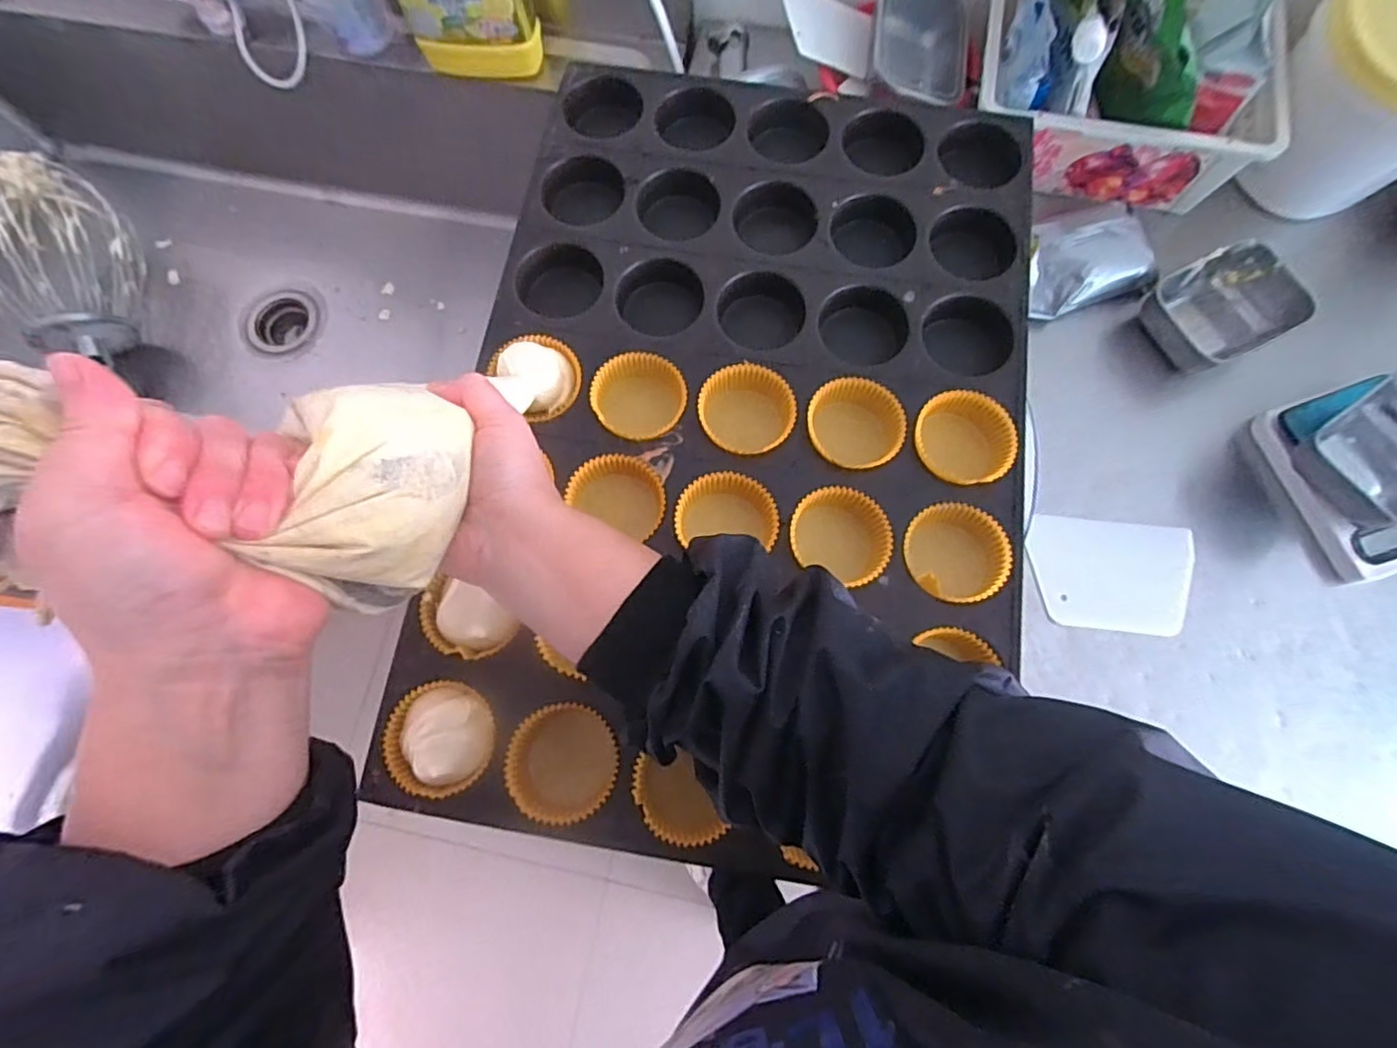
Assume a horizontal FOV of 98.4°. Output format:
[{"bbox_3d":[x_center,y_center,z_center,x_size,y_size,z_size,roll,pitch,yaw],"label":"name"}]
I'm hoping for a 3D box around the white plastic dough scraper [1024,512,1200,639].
[{"bbox_3d":[0.391,0.049,0.567,0.154,0.011,0.104,5,76,-6],"label":"white plastic dough scraper"}]

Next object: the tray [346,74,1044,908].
[{"bbox_3d":[0.036,-0.083,0.438,0.397,0.050,0.589,8,75,3],"label":"tray"}]

